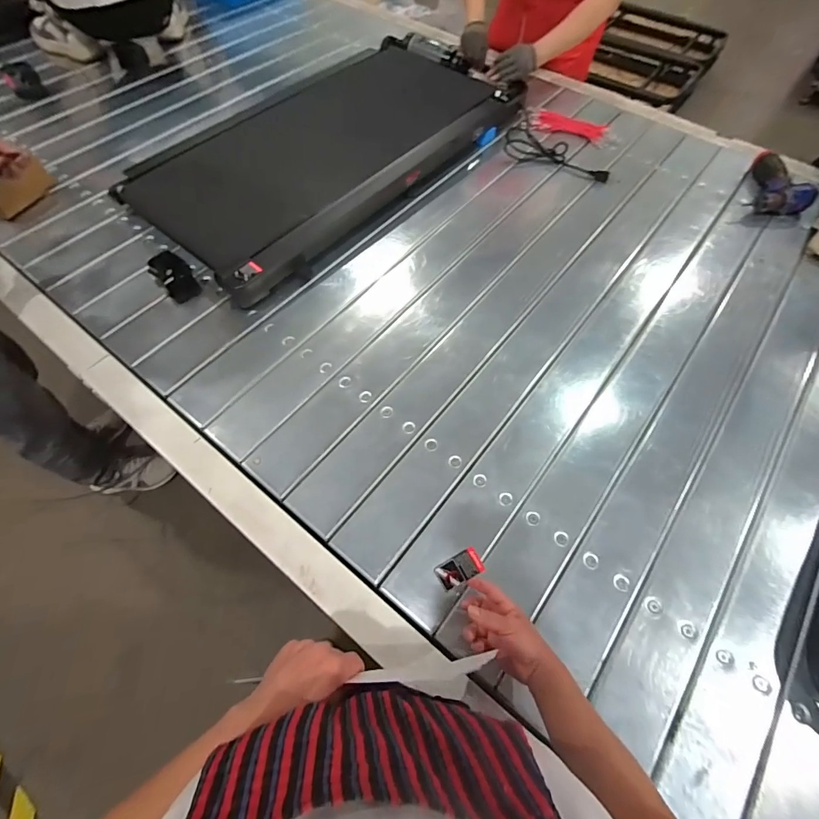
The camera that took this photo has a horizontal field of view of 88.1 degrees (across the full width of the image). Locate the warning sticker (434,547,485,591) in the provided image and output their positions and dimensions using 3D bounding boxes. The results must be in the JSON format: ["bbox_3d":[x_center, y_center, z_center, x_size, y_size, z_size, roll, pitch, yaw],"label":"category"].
[{"bbox_3d":[0.067,0.219,0.578,0.065,0.008,0.036,-32,66,8],"label":"warning sticker"}]

